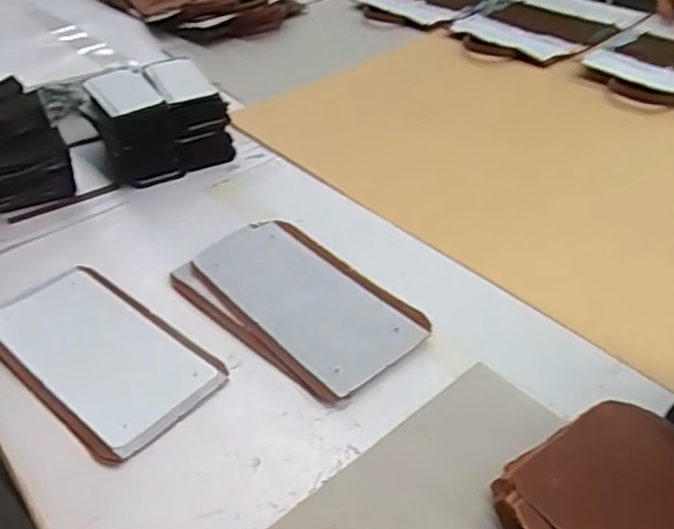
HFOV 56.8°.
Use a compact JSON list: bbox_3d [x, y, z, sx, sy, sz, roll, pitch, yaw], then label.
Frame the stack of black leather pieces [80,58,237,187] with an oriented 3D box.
[{"bbox_3d":[-0.251,-0.206,0.866,0.162,0.097,0.169,-21,43,-19],"label":"stack of black leather pieces"}]

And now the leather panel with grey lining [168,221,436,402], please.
[{"bbox_3d":[-0.038,0.032,0.635,0.147,0.010,0.248,-34,48,-30],"label":"leather panel with grey lining"}]

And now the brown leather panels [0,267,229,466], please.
[{"bbox_3d":[-0.230,0.078,0.592,0.249,0.016,0.128,27,49,32],"label":"brown leather panels"}]

